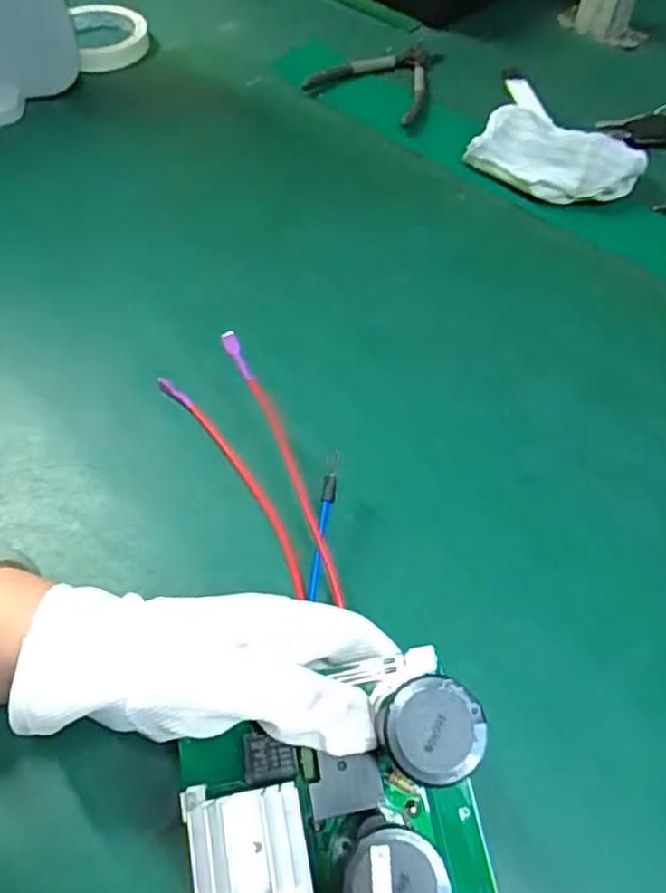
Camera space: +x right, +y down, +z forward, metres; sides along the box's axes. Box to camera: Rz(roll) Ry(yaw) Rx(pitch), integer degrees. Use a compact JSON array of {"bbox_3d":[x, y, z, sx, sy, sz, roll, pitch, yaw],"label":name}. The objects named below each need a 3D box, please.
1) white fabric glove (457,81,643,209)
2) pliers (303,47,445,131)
[{"bbox_3d":[0.172,-0.226,0.522,0.123,0.036,0.078,34,61,19],"label":"white fabric glove"},{"bbox_3d":[0.041,-0.338,0.606,0.100,0.014,0.125,18,57,10],"label":"pliers"}]

